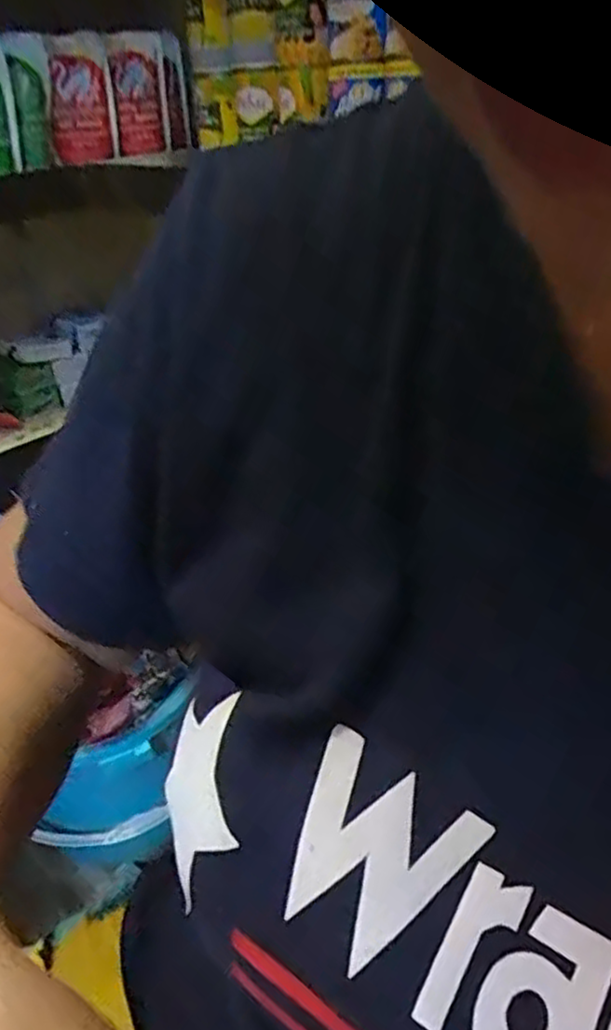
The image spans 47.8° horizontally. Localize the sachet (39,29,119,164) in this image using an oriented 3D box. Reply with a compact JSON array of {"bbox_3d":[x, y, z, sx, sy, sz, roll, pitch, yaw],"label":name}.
[{"bbox_3d":[-0.257,-0.474,0.787,0.008,0.131,0.081,16,27,40],"label":"sachet"}]

